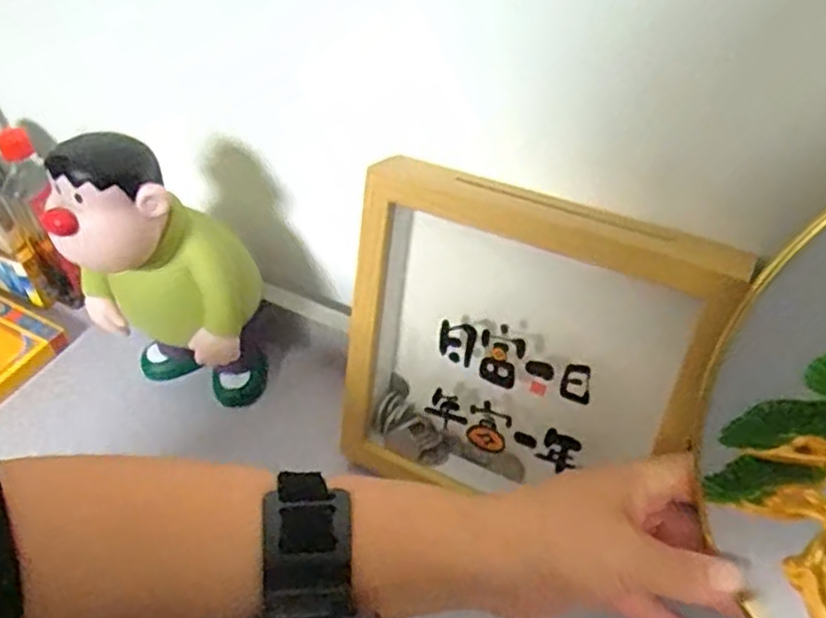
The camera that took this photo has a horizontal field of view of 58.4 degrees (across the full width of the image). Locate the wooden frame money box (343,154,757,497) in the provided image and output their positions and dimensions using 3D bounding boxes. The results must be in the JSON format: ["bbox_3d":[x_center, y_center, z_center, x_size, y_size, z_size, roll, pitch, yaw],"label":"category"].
[{"bbox_3d":[0.055,0.030,0.402,0.185,0.193,0.034,20,31,20],"label":"wooden frame money box"}]

